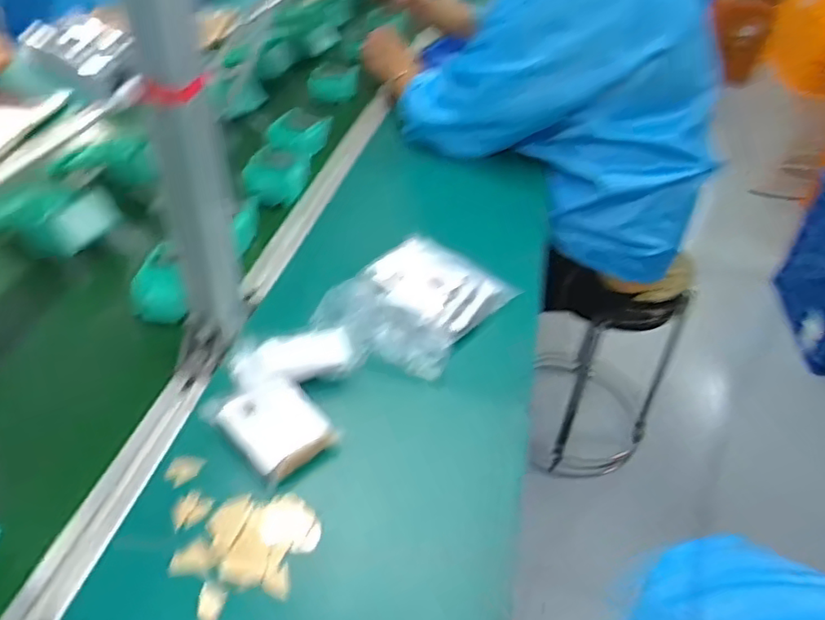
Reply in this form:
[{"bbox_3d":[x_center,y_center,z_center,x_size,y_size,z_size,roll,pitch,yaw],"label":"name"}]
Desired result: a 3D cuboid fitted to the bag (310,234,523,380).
[{"bbox_3d":[-0.004,-0.011,0.664,0.149,0.031,0.184,30,47,26],"label":"bag"}]

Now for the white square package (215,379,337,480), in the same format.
[{"bbox_3d":[-0.118,0.101,0.546,0.070,0.019,0.084,-31,52,-34],"label":"white square package"}]

